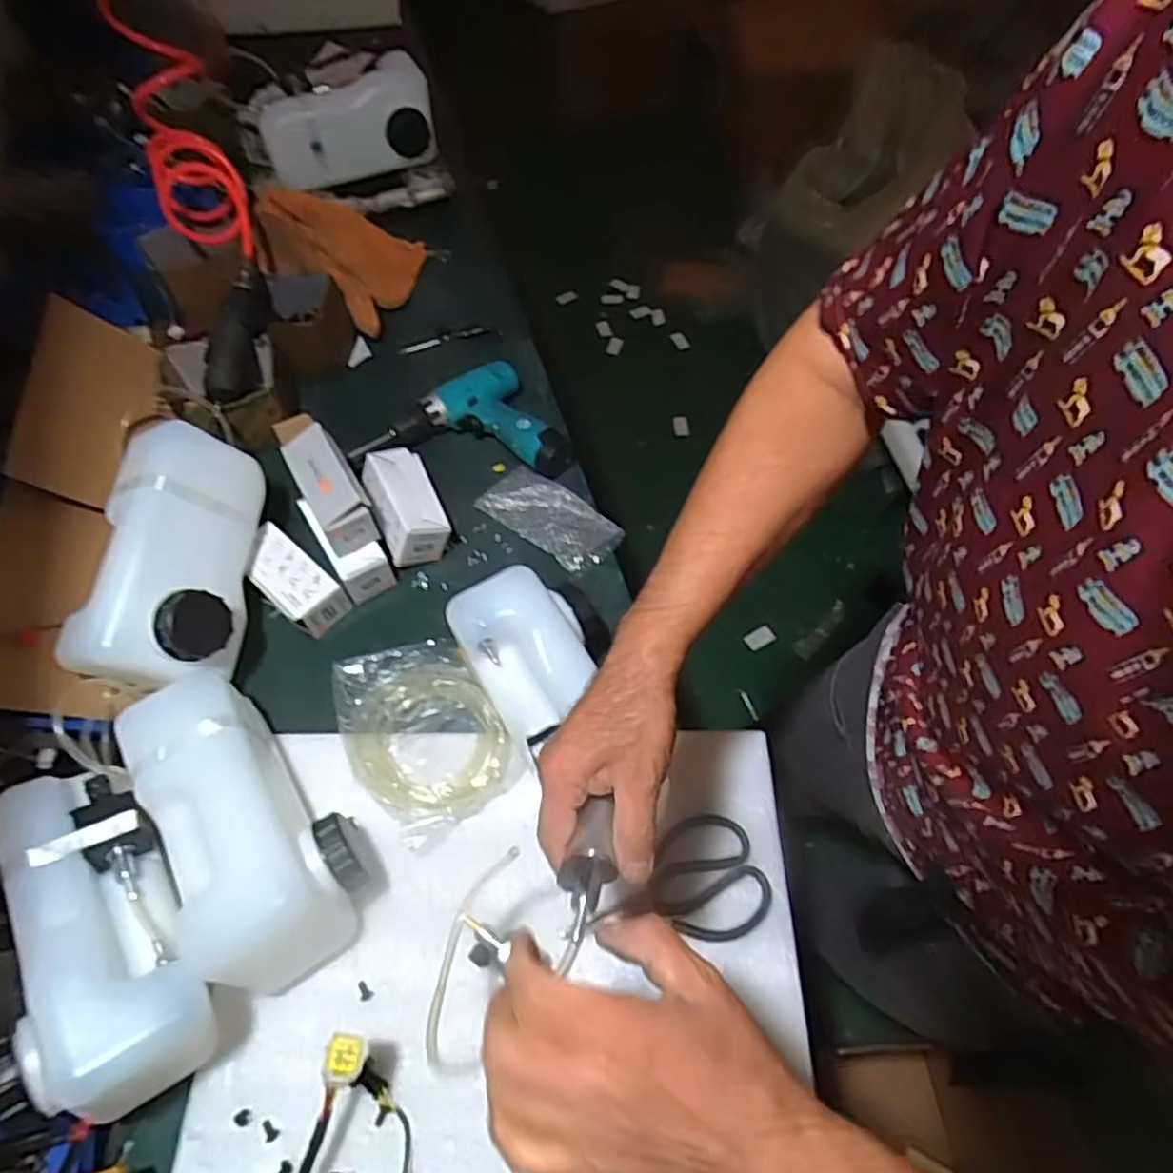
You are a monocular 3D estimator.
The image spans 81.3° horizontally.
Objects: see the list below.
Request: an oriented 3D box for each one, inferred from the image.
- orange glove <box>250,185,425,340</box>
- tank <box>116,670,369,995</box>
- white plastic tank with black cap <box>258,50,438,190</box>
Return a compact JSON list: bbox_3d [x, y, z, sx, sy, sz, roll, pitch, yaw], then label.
[{"bbox_3d":[-0.370,-0.500,1.023,0.229,0.082,0.229,11,56,-17],"label":"orange glove"},{"bbox_3d":[-0.298,0.192,0.595,0.125,0.111,0.271,-34,65,-17],"label":"tank"},{"bbox_3d":[-0.368,-0.711,1.068,0.257,0.135,0.091,-19,61,-10],"label":"white plastic tank with black cap"}]

